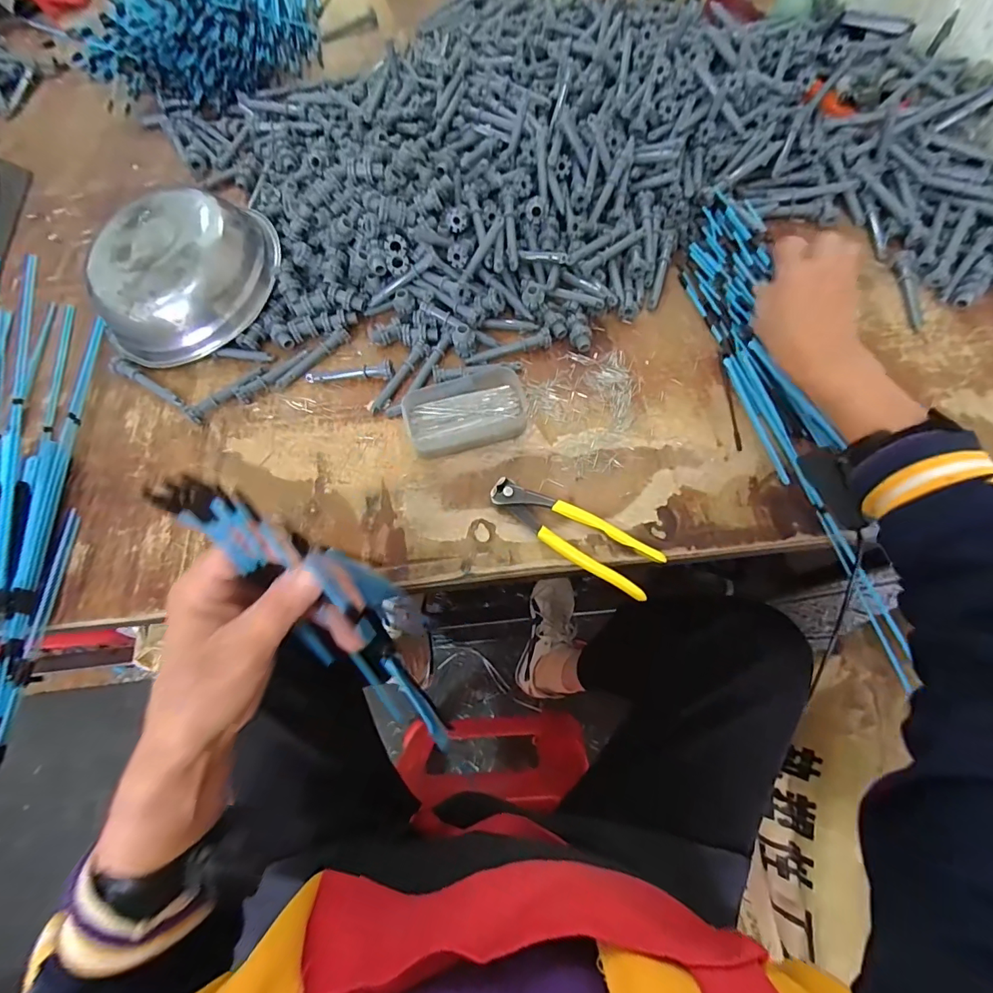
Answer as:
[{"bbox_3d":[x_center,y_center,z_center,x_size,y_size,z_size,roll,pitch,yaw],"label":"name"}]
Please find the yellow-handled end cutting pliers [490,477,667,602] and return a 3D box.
[{"bbox_3d":[0.069,0.033,0.417,0.163,0.015,0.047,31,73,12],"label":"yellow-handled end cutting pliers"}]

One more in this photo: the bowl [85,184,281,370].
[{"bbox_3d":[-0.354,-0.258,0.515,0.198,0.084,0.198,0,69,1],"label":"bowl"}]

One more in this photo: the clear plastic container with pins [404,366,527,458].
[{"bbox_3d":[-0.031,-0.087,0.457,0.118,0.028,0.071,-16,70,-5],"label":"clear plastic container with pins"}]

